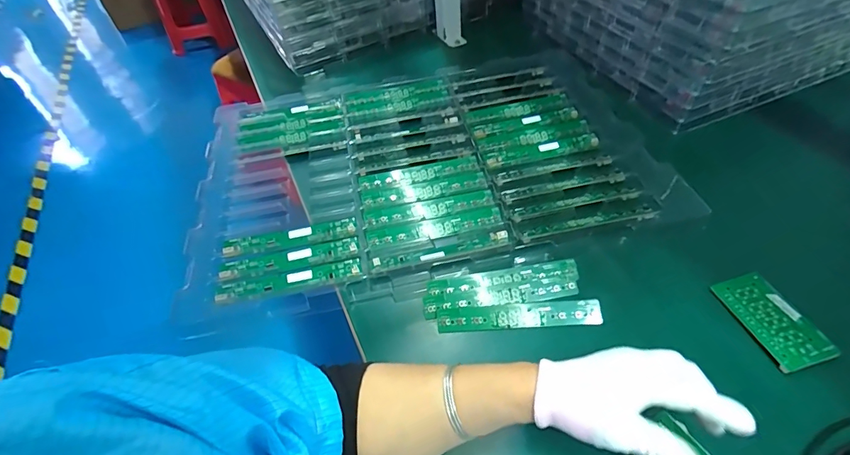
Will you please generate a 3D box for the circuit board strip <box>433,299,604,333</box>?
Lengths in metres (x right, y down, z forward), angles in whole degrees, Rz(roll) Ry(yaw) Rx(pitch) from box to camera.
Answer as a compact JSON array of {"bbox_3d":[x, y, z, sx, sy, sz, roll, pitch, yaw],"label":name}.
[{"bbox_3d":[0.105,0.098,0.479,0.179,0.010,0.030,-5,50,3],"label":"circuit board strip"}]

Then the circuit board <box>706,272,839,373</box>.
[{"bbox_3d":[0.365,0.096,0.451,0.059,0.009,0.105,-15,50,-6],"label":"circuit board"}]

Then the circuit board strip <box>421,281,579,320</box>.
[{"bbox_3d":[0.087,0.081,0.494,0.177,0.009,0.027,-7,50,0],"label":"circuit board strip"}]

